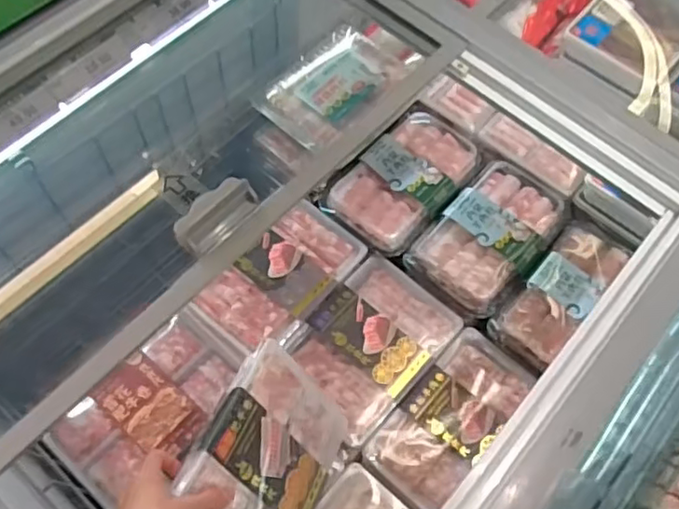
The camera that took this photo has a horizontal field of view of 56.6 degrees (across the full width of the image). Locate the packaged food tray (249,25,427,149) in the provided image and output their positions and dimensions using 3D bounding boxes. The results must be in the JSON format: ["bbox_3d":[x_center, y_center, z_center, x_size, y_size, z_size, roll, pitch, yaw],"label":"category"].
[{"bbox_3d":[0.001,-0.268,0.977,0.238,0.042,0.156,-39,69,-17],"label":"packaged food tray"}]

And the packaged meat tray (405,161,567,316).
[{"bbox_3d":[0.223,-0.028,0.935,0.145,0.051,0.229,38,70,18],"label":"packaged meat tray"}]

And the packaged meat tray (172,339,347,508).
[{"bbox_3d":[-0.084,0.233,0.700,0.168,0.033,0.232,50,46,-23],"label":"packaged meat tray"}]

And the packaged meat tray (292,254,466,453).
[{"bbox_3d":[0.043,0.121,0.875,0.172,0.034,0.232,35,69,17],"label":"packaged meat tray"}]

